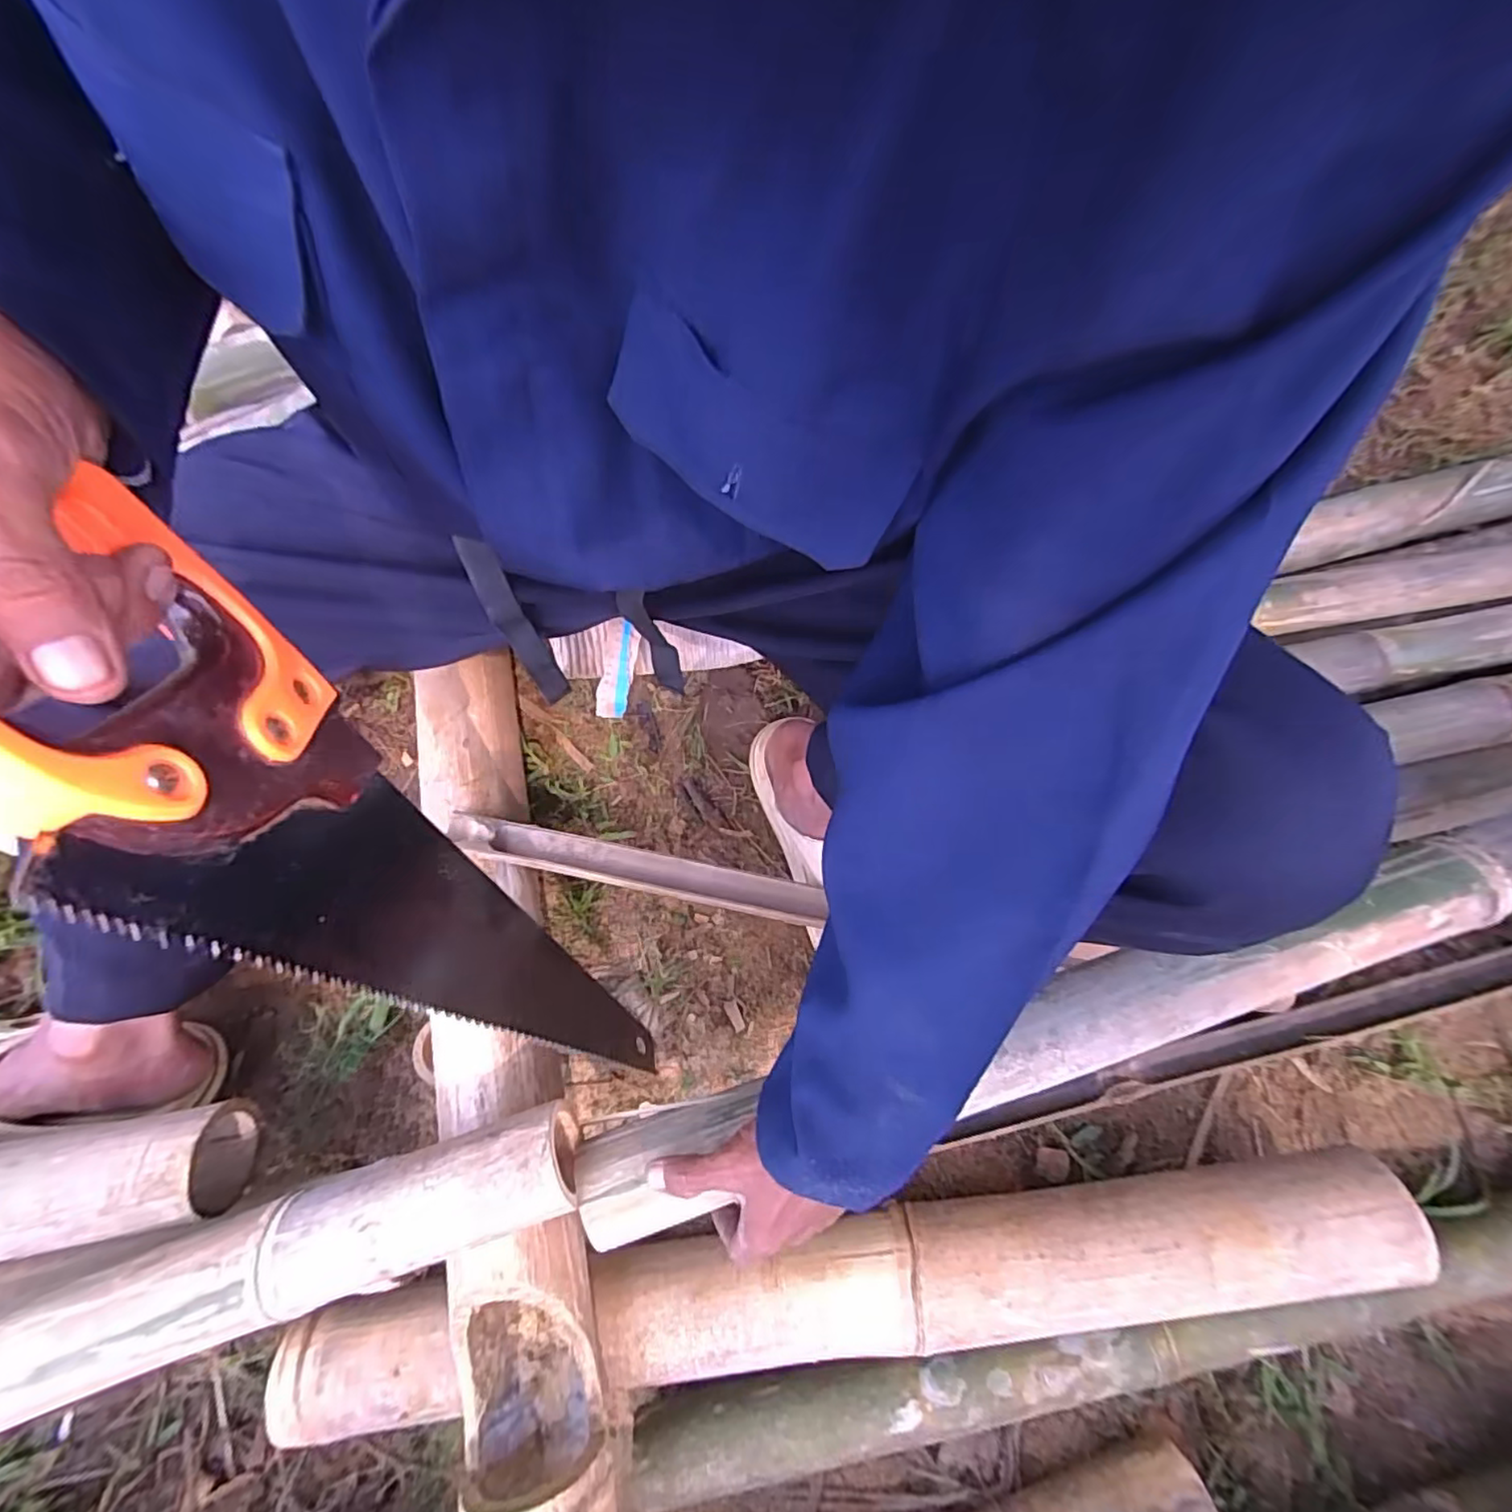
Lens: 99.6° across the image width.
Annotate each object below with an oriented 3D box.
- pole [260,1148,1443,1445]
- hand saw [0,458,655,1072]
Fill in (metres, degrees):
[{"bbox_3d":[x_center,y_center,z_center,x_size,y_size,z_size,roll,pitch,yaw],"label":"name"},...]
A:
[{"bbox_3d":[0.041,0.400,0.466,0.829,0.077,0.093,-9,77,0],"label":"pole"},{"bbox_3d":[-0.167,0.053,0.293,0.040,0.381,0.121,-25,53,-4],"label":"hand saw"}]

